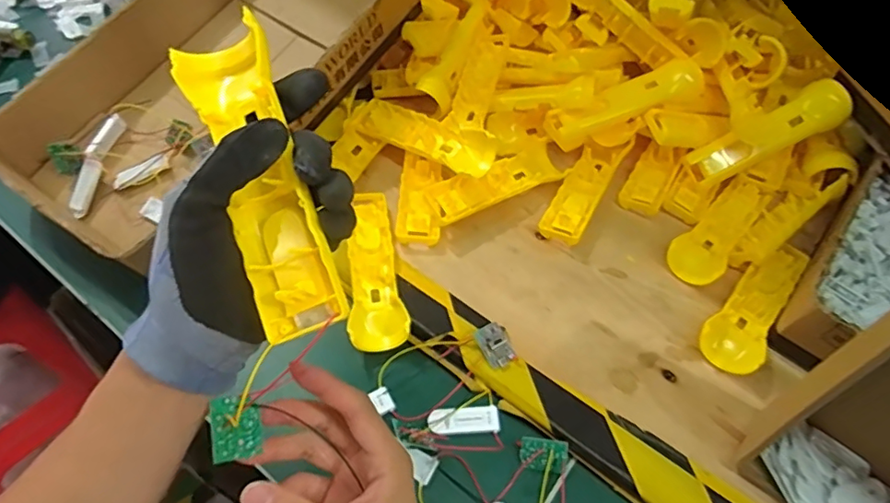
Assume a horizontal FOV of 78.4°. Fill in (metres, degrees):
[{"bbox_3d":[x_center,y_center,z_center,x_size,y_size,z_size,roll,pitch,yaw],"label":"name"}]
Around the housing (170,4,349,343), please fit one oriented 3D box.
[{"bbox_3d":[-0.092,-0.038,0.271,0.041,0.038,0.160,-20,79,-17],"label":"housing"}]

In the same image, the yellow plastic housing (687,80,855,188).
[{"bbox_3d":[0.332,-0.119,0.562,0.163,0.029,0.041,-28,59,8],"label":"yellow plastic housing"}]

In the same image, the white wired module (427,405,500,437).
[{"bbox_3d":[0.016,0.140,0.449,0.057,0.004,0.022,-3,56,-6],"label":"white wired module"}]

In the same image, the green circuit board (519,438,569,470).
[{"bbox_3d":[0.079,0.160,0.432,0.037,0.009,0.022,3,83,12],"label":"green circuit board"}]

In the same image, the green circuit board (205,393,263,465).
[{"bbox_3d":[-0.117,0.098,0.304,0.026,0.004,0.033,-10,83,-22],"label":"green circuit board"}]

